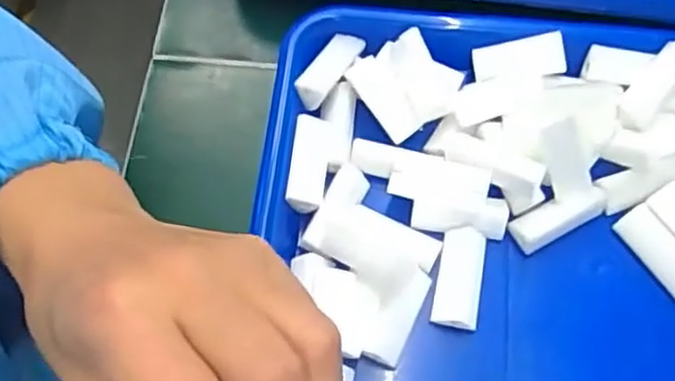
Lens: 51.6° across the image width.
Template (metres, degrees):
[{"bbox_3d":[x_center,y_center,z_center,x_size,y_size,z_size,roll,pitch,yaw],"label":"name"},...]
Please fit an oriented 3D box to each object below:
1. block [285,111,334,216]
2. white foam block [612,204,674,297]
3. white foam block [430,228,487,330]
[{"bbox_3d":[-0.014,-0.013,0.341,0.017,0.012,0.047,6,67,3],"label":"block"},{"bbox_3d":[0.153,0.029,0.331,0.018,0.011,0.044,-34,71,-13],"label":"white foam block"},{"bbox_3d":[0.057,0.040,0.325,0.021,0.008,0.046,8,67,4],"label":"white foam block"}]

